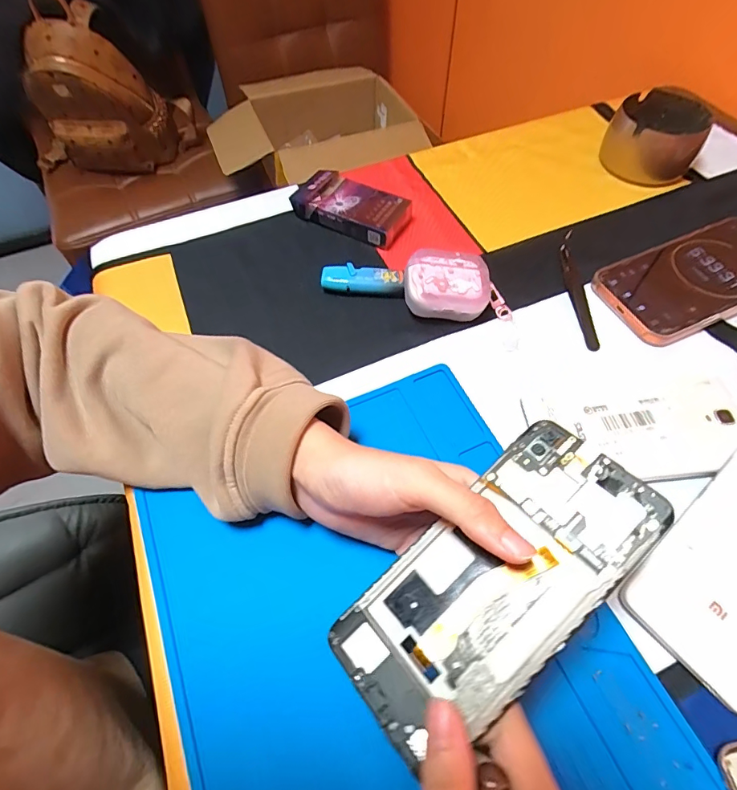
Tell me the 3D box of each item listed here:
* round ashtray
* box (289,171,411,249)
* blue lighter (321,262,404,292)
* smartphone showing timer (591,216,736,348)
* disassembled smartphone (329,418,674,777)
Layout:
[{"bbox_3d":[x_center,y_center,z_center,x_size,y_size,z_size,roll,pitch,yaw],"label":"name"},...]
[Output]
[{"bbox_3d":[0.284,-0.257,0.457,0.083,0.053,0.084,-1,59,1],"label":"round ashtray"},{"bbox_3d":[-0.018,-0.173,0.420,0.105,0.024,0.049,24,63,15],"label":"box"},{"bbox_3d":[-0.005,-0.094,0.381,0.066,0.016,0.022,6,59,5],"label":"blue lighter"},{"bbox_3d":[0.273,-0.097,0.374,0.165,0.012,0.082,-23,61,-12],"label":"smartphone showing timer"},{"bbox_3d":[0.055,0.080,0.200,0.146,0.006,0.069,-43,55,-7],"label":"disassembled smartphone"}]

